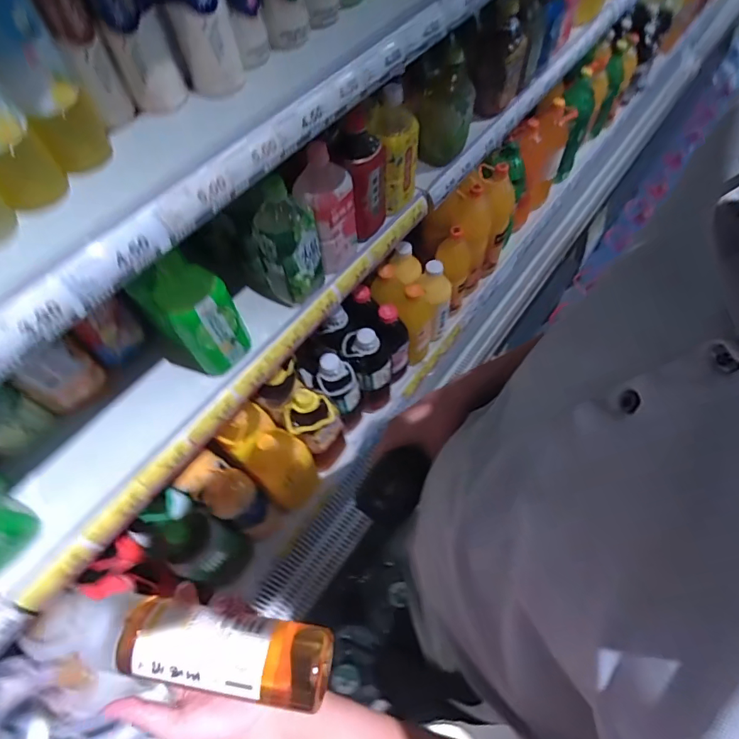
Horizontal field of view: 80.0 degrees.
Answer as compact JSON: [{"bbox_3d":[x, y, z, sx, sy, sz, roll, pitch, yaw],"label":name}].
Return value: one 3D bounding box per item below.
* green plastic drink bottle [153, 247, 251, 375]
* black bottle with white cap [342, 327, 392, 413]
[{"bbox_3d":[-0.234,-0.070,0.634,0.090,0.189,0.070,-29,64,-13],"label":"green plastic drink bottle"},{"bbox_3d":[0.001,0.006,1.044,0.106,0.303,0.097,-11,61,-4],"label":"black bottle with white cap"}]

